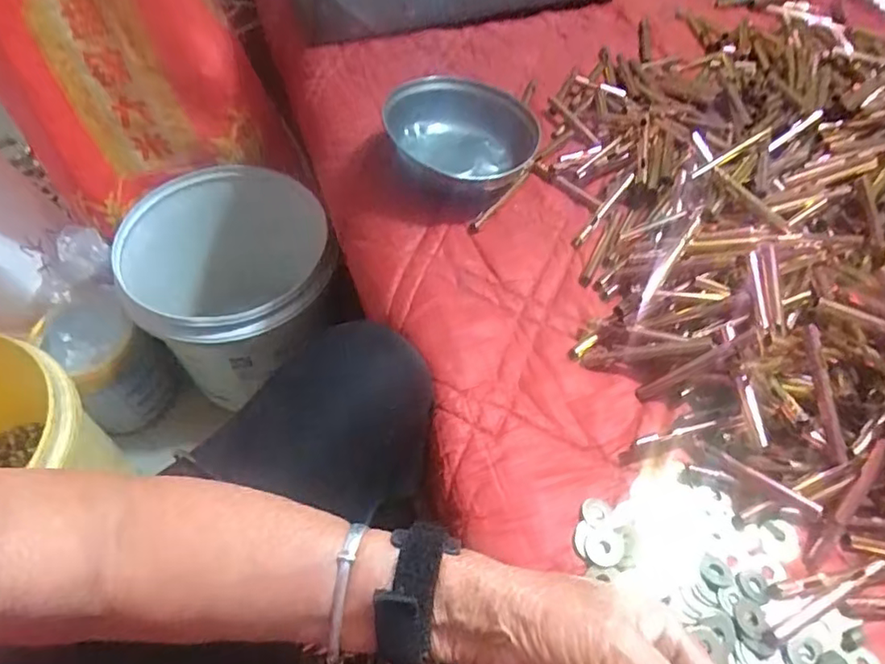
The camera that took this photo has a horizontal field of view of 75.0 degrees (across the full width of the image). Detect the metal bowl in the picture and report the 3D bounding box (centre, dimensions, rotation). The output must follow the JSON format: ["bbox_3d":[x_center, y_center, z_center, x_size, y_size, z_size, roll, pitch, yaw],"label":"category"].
[{"bbox_3d":[0.023,-0.169,0.521,0.130,0.058,0.132,1,55,-2],"label":"metal bowl"}]

